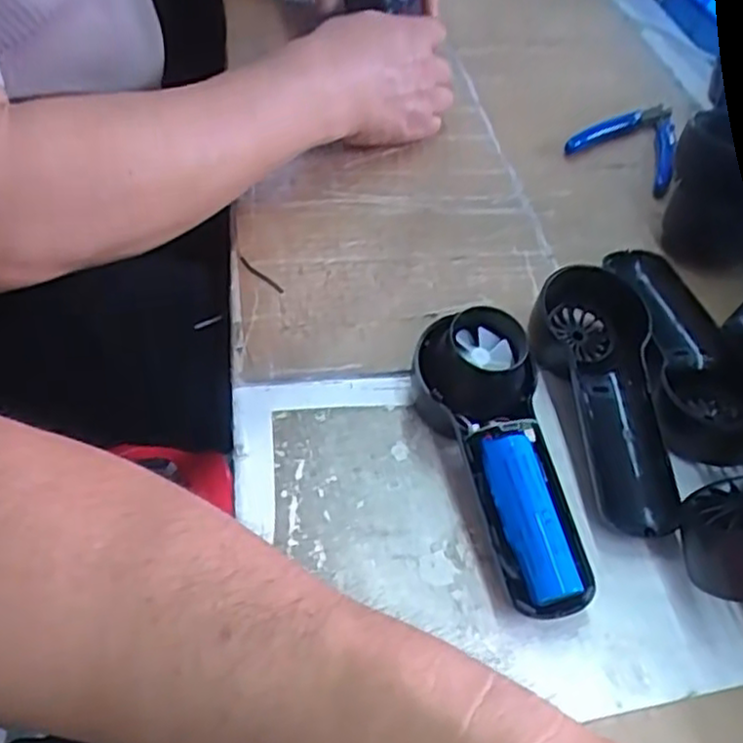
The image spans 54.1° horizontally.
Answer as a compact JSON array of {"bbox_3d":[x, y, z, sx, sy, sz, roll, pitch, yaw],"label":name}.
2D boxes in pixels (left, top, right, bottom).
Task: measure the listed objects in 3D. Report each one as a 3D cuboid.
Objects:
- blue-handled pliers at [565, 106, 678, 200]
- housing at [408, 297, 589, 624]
[{"bbox_3d":[0.206,-0.177,0.559,0.078,0.012,0.109,30,54,19],"label":"blue-handled pliers"},{"bbox_3d":[0.063,0.038,0.337,0.054,0.051,0.142,-9,51,-12],"label":"housing"}]

